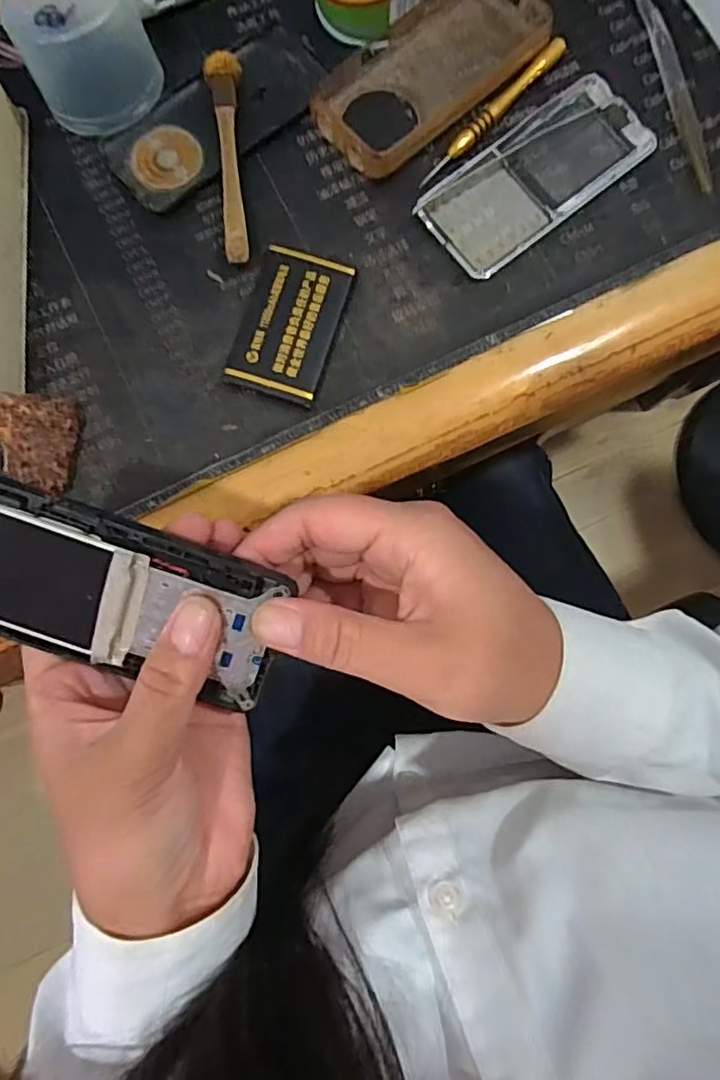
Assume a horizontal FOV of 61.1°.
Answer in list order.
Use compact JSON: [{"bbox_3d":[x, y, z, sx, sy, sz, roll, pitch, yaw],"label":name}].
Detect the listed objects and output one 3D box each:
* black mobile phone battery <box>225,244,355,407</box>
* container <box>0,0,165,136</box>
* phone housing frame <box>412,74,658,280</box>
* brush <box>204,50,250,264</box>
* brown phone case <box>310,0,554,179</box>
[{"bbox_3d":[-0.036,-0.110,0.316,0.047,0.009,0.075,17,84,1],"label":"black mobile phone battery"},{"bbox_3d":[-0.138,-0.250,0.305,0.061,0.050,0.057,0,85,-1],"label":"container"},{"bbox_3d":[0.095,-0.196,0.329,0.127,0.005,0.056,-38,86,-4],"label":"phone housing frame"},{"bbox_3d":[-0.069,-0.200,0.320,0.016,0.010,0.116,-5,85,-2],"label":"brush"},{"bbox_3d":[0.038,-0.256,0.331,0.133,0.019,0.066,-43,87,-5],"label":"brown phone case"}]

